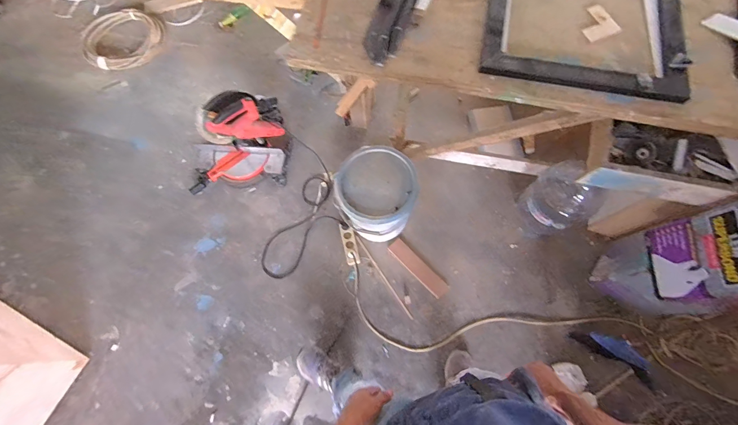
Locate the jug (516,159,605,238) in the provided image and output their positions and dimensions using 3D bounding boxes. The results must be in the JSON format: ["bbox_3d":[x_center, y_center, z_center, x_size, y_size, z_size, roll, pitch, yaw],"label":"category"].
[{"bbox_3d":[0.769,-0.051,1.352,0.229,0.324,0.229,-32,74,-10],"label":"jug"}]

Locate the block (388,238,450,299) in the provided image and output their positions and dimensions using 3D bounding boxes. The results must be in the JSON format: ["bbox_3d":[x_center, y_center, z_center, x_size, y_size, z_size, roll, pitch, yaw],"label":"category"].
[{"bbox_3d":[0.218,0.245,1.449,0.078,0.019,0.308,-43,77,-12],"label":"block"}]

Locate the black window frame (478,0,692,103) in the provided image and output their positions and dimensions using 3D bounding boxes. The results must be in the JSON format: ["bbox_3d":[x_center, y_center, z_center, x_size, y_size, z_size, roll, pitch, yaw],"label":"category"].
[{"bbox_3d":[0.531,-0.492,0.820,0.462,0.042,0.485,13,70,7],"label":"black window frame"}]

